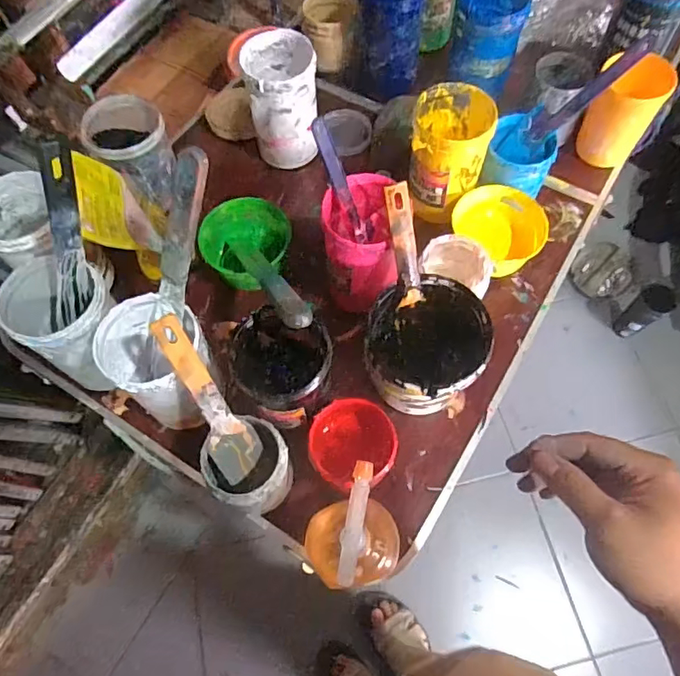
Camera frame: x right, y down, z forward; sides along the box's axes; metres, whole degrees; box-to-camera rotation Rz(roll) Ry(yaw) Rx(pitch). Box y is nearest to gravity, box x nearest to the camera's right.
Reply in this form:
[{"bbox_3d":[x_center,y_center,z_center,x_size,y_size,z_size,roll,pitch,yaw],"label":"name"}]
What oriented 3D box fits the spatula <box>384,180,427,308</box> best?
[{"bbox_3d":[0.066,-0.090,0.520,0.024,0.128,0.007,-18,31,-6],"label":"spatula"}]

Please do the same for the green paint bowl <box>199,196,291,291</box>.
[{"bbox_3d":[-0.123,-0.128,0.677,0.096,0.060,0.103,0,67,1],"label":"green paint bowl"}]

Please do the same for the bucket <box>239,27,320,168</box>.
[{"bbox_3d":[-0.080,-0.328,0.714,0.093,0.152,0.110,-11,67,-4],"label":"bucket"}]

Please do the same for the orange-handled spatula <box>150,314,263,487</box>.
[{"bbox_3d":[-0.122,0.061,0.484,0.046,0.187,0.012,-25,31,-9],"label":"orange-handled spatula"}]

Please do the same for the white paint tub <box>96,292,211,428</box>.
[{"bbox_3d":[-0.185,0.025,0.547,0.105,0.135,0.089,36,72,15],"label":"white paint tub"}]

